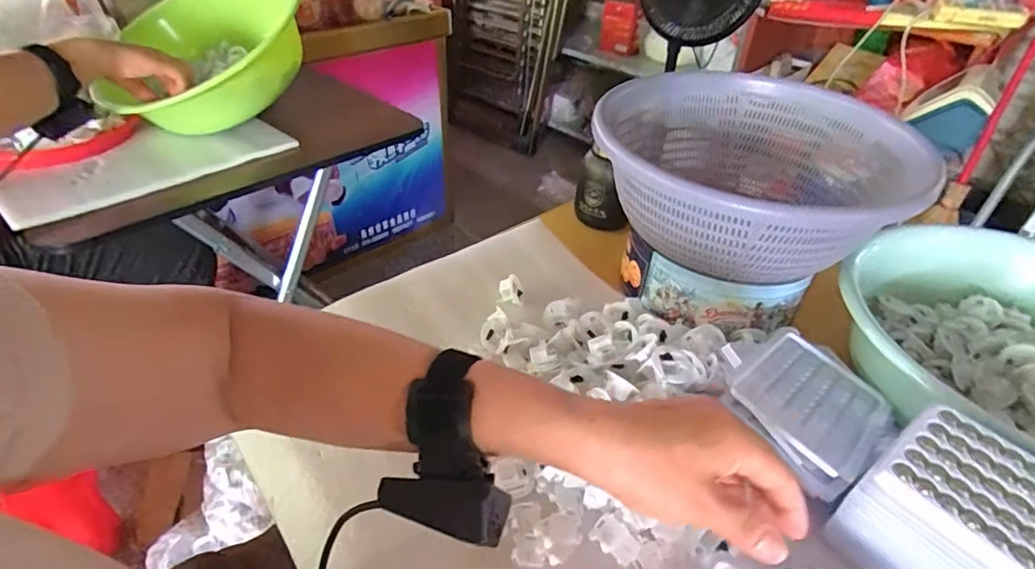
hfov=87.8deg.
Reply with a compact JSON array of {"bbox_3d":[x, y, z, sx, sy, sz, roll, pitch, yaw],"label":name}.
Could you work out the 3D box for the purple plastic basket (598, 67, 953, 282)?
[{"bbox_3d":[0.221,-0.103,0.519,0.258,0.100,0.262,1,39,-1],"label":"purple plastic basket"}]

